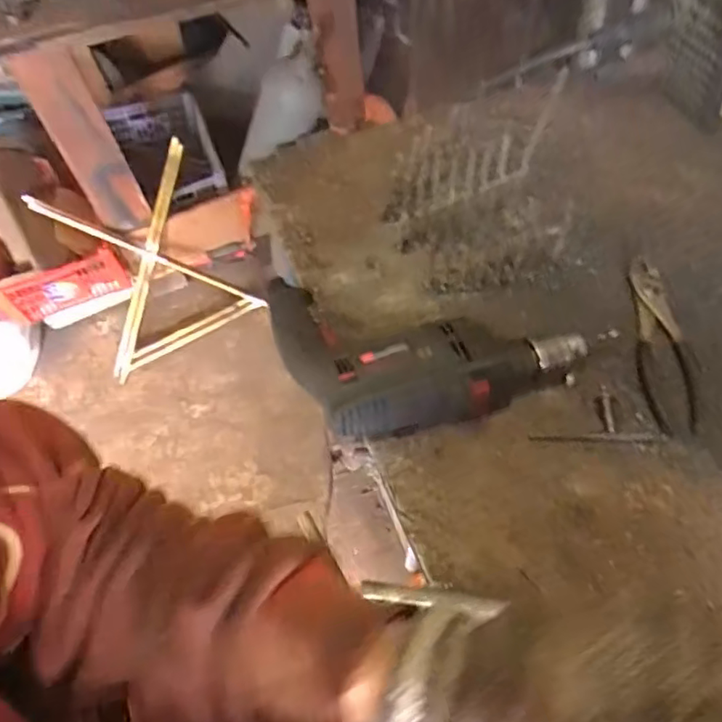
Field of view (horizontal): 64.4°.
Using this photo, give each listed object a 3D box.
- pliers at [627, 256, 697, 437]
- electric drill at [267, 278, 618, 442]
[{"bbox_3d":[0.294,-0.023,0.564,0.049,0.019,0.199,1,58,6],"label":"pliers"},{"bbox_3d":[0.073,-0.045,0.559,0.280,0.065,0.208,-16,58,-5],"label":"electric drill"}]

